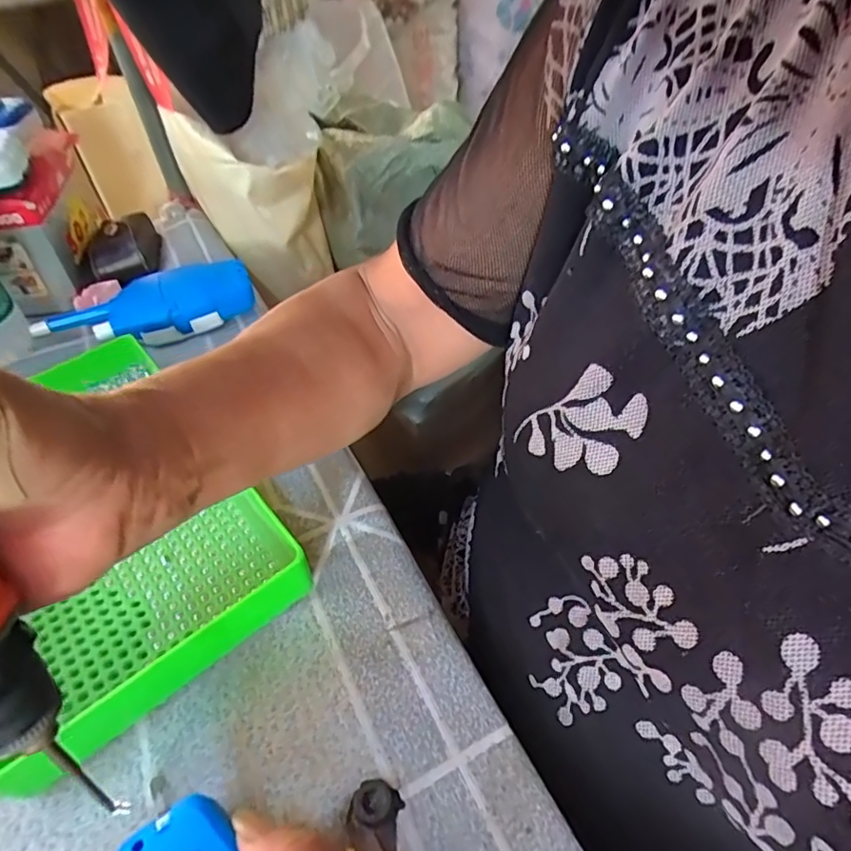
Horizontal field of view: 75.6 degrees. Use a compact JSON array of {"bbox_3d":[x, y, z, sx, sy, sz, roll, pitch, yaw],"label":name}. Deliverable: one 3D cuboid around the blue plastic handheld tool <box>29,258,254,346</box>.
[{"bbox_3d":[-0.216,-0.091,0.426,0.156,0.032,0.050,-18,47,-13],"label":"blue plastic handheld tool"}]

